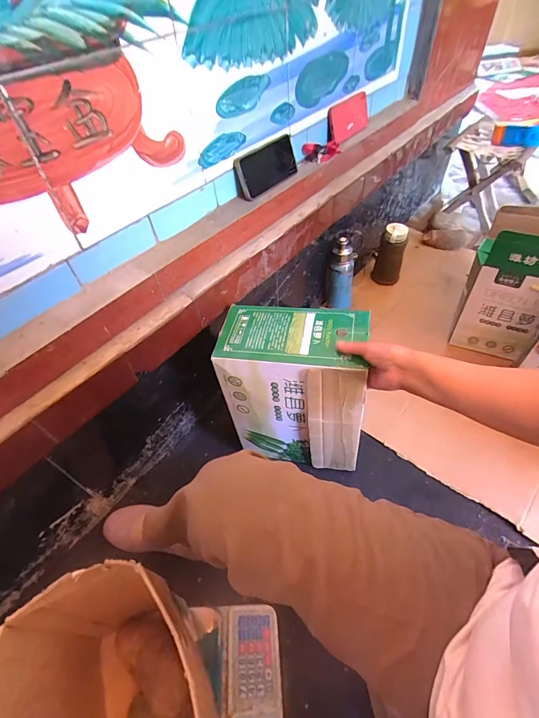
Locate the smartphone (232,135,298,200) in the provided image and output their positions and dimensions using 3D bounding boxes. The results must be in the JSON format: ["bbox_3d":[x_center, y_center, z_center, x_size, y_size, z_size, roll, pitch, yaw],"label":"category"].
[{"bbox_3d":[0.000,-0.389,0.717,0.017,0.077,0.176,19,51,40],"label":"smartphone"}]

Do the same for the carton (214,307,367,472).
[{"bbox_3d":[0.051,0.064,0.717,0.259,0.318,0.153,9,51,11],"label":"carton"}]

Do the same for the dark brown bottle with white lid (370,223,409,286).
[{"bbox_3d":[0.409,-0.349,1.210,0.090,0.195,0.080,16,53,17],"label":"dark brown bottle with white lid"}]

